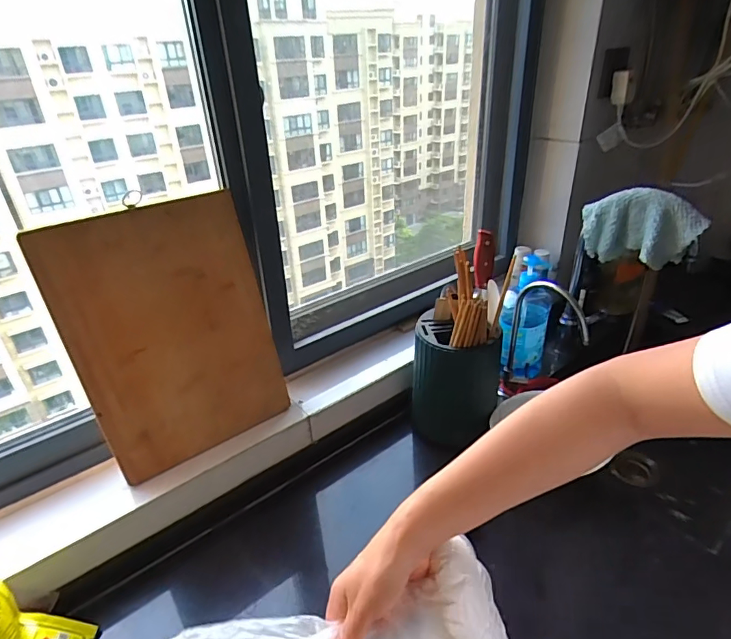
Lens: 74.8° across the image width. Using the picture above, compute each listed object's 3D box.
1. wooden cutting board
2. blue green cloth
[{"bbox_3d":[-0.277,0.021,0.710,0.273,0.374,0.018,-27,23,-36],"label":"wooden cutting board"},{"bbox_3d":[0.513,-0.169,0.898,0.201,0.138,0.047,21,37,35],"label":"blue green cloth"}]

